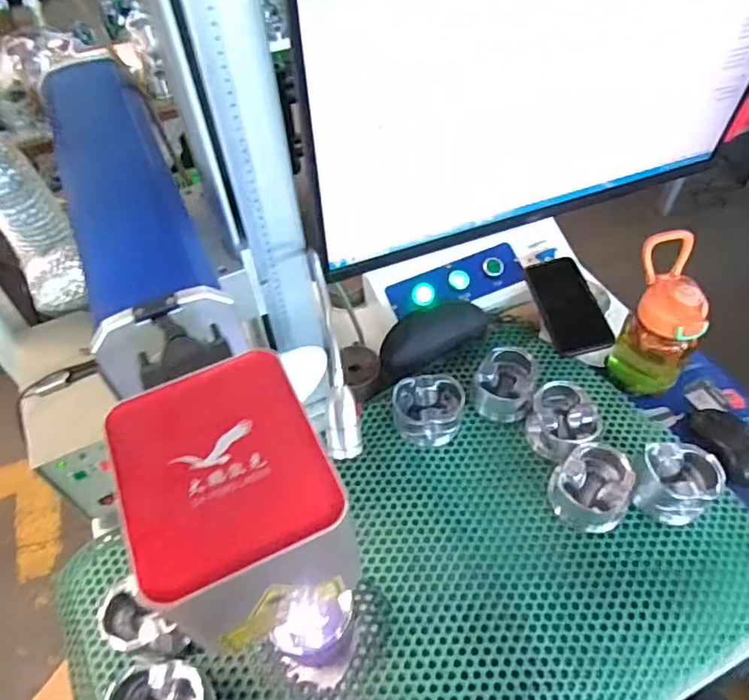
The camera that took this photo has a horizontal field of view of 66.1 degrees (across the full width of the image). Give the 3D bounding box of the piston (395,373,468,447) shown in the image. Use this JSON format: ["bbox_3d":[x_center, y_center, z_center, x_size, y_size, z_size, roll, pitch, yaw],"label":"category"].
[{"bbox_3d":[0.069,0.075,0.723,0.087,0.049,0.074,-2,51,1],"label":"piston"}]

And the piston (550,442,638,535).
[{"bbox_3d":[0.243,0.153,0.646,0.082,0.060,0.077,-2,51,2],"label":"piston"}]

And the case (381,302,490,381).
[{"bbox_3d":[0.076,-0.023,0.801,0.167,0.037,0.070,-29,55,-19],"label":"case"}]

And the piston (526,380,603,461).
[{"bbox_3d":[0.229,0.089,0.699,0.080,0.063,0.083,-2,51,2],"label":"piston"}]

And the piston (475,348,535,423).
[{"bbox_3d":[0.168,0.044,0.740,0.073,0.057,0.082,11,52,12],"label":"piston"}]

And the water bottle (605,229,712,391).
[{"bbox_3d":[0.361,-0.039,0.723,0.090,0.185,0.097,11,52,12],"label":"water bottle"}]

